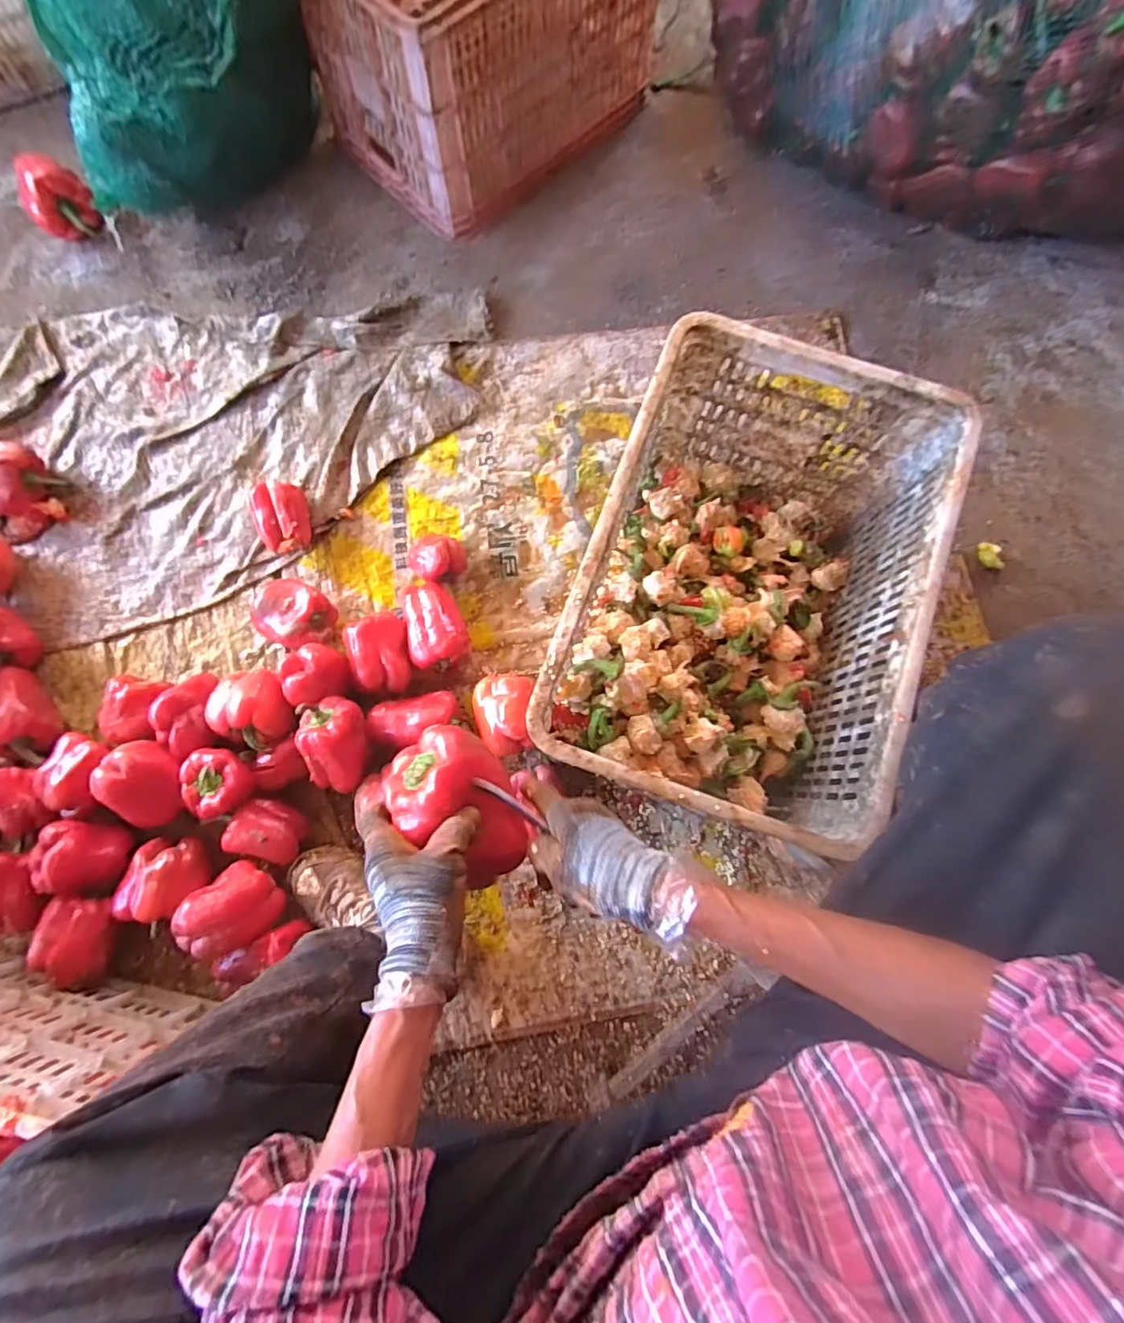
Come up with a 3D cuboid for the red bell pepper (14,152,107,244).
[{"bbox_3d":[-0.833,-0.760,0.971,0.100,0.088,0.097,-40,82,-8],"label":"red bell pepper"}]

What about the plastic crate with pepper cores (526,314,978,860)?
[{"bbox_3d":[0.205,-0.082,0.715,0.338,0.258,0.509,20,79,3],"label":"plastic crate with pepper cores"}]

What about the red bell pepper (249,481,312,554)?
[{"bbox_3d":[-0.413,-0.209,0.865,0.083,0.067,0.097,-10,79,-3],"label":"red bell pepper"}]

